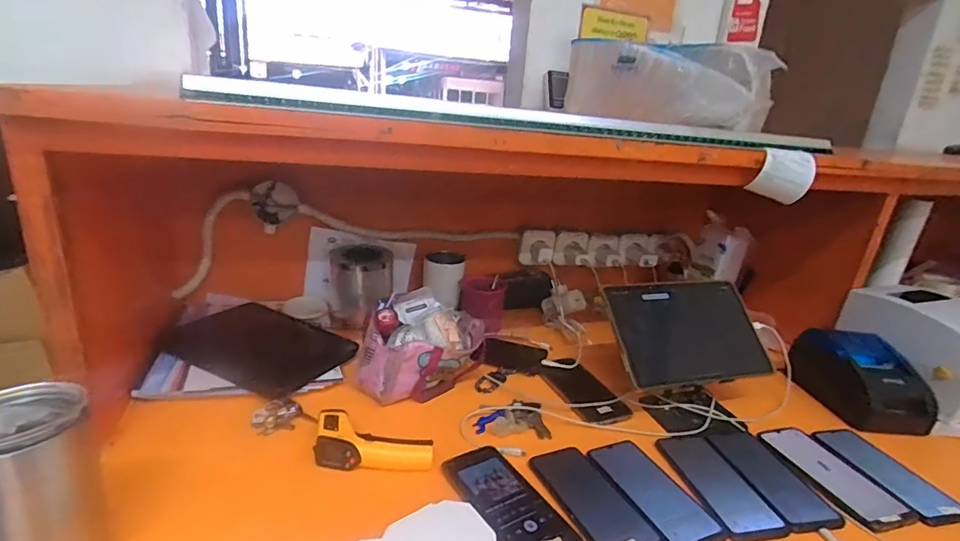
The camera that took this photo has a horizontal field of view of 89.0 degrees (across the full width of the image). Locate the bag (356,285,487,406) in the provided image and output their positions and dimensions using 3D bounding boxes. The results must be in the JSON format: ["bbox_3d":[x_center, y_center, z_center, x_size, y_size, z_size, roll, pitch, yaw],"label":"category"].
[{"bbox_3d":[-0.090,0.113,0.736,0.146,0.103,0.177,14,21,22],"label":"bag"}]

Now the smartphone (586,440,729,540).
[{"bbox_3d":[0.199,0.254,0.564,0.072,0.008,0.151,-3,21,-25],"label":"smartphone"}]

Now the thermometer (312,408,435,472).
[{"bbox_3d":[-0.126,0.200,0.589,0.136,0.032,0.074,4,19,-7],"label":"thermometer"}]

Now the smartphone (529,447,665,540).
[{"bbox_3d":[0.126,0.253,0.544,0.078,0.007,0.154,-4,22,-27],"label":"smartphone"}]

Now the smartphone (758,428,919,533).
[{"bbox_3d":[0.446,0.256,0.621,0.074,0.014,0.159,-1,20,-19],"label":"smartphone"}]

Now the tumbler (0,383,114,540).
[{"bbox_3d":[-0.351,0.183,0.388,0.081,0.160,0.075,-7,23,-32],"label":"tumbler"}]

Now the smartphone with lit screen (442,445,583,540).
[{"bbox_3d":[0.032,0.248,0.530,0.079,0.004,0.161,-7,23,-32],"label":"smartphone with lit screen"}]

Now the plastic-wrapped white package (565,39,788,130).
[{"bbox_3d":[0.296,-0.292,0.777,0.168,0.107,0.287,-8,23,-34],"label":"plastic-wrapped white package"}]

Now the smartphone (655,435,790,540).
[{"bbox_3d":[0.282,0.248,0.585,0.077,0.007,0.155,1,20,-13],"label":"smartphone"}]

